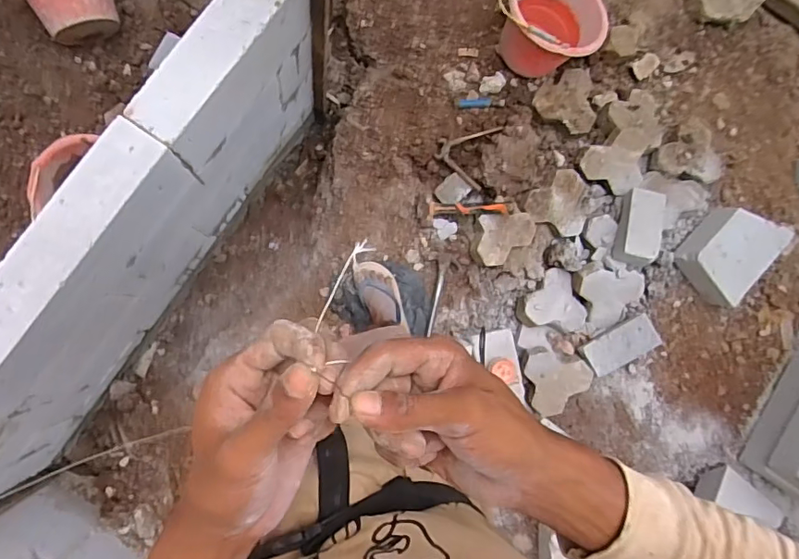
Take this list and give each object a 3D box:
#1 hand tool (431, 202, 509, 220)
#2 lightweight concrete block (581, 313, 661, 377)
[{"bbox_3d":[0.192,-0.194,1.442,0.224,0.033,0.044,2,86,25],"label":"hand tool"},{"bbox_3d":[0.634,0.188,1.476,0.207,0.035,0.101,-32,92,4],"label":"lightweight concrete block"}]

